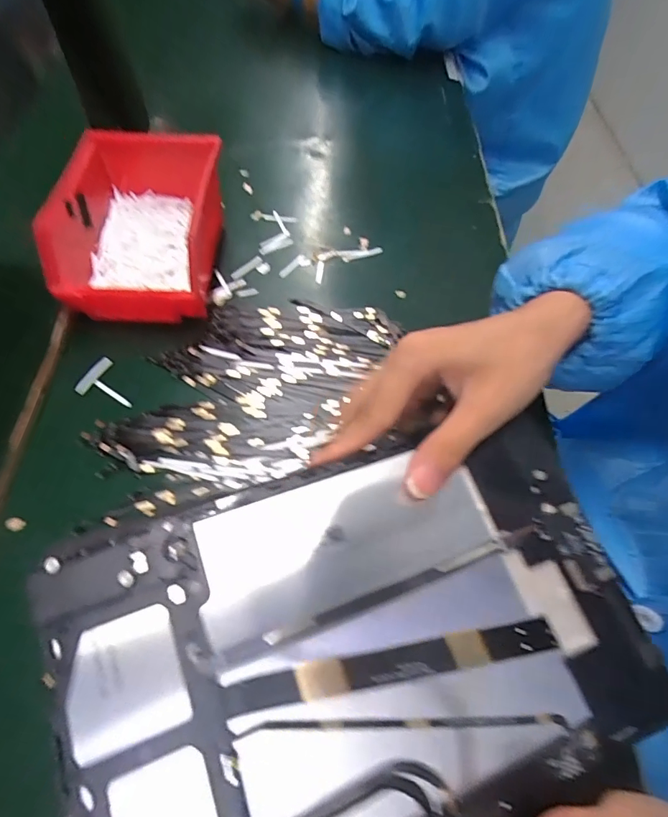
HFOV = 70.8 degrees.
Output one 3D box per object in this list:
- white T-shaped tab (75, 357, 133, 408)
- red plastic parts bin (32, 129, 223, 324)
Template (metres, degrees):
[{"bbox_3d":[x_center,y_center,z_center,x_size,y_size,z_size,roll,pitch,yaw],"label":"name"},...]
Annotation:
[{"bbox_3d":[-0.157,-0.018,0.334,0.042,0.004,0.032,20,60,10],"label":"white T-shaped tab"},{"bbox_3d":[-0.144,-0.137,0.362,0.113,0.072,0.145,1,58,-1],"label":"red plastic parts bin"}]

